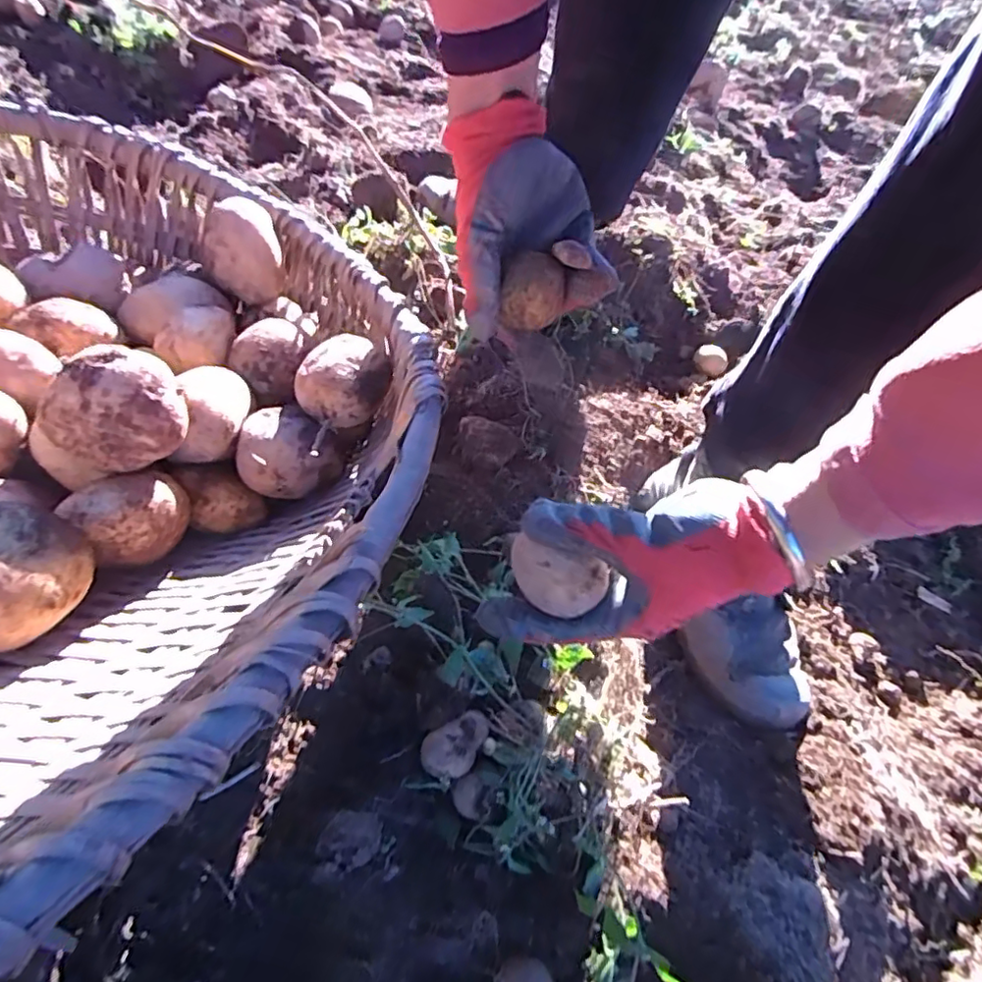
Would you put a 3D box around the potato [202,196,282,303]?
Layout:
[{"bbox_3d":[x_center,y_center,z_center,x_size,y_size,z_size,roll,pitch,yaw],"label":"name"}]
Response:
[{"bbox_3d":[-0.184,-0.178,0.441,0.051,0.057,0.047,-18,59,-17],"label":"potato"}]

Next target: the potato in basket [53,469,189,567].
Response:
[{"bbox_3d":[-0.196,0.014,0.325,0.053,0.044,0.039,-31,63,-24],"label":"potato in basket"}]

